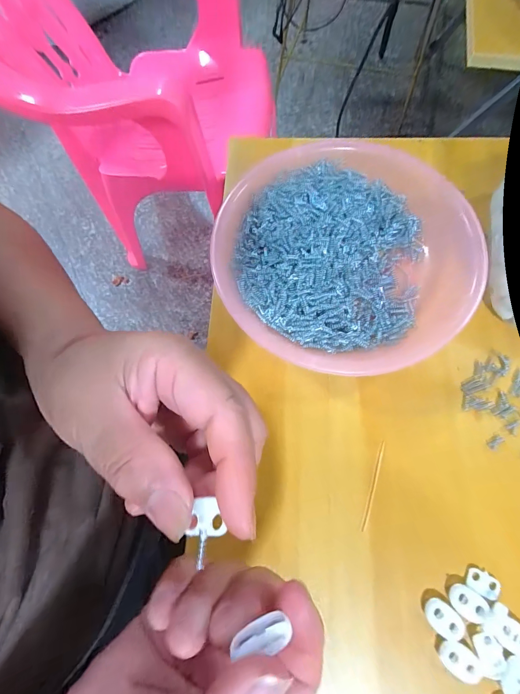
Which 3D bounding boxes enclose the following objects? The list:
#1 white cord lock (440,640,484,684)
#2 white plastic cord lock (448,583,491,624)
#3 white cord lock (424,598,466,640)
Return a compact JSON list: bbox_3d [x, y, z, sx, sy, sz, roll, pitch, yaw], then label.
[{"bbox_3d":[0.113,0.178,0.185,0.023,0.007,0.016,37,78,13],"label":"white cord lock"},{"bbox_3d":[0.123,0.151,0.192,0.022,0.005,0.015,37,77,13],"label":"white plastic cord lock"},{"bbox_3d":[0.108,0.159,0.190,0.015,0.005,0.023,-44,76,-11],"label":"white cord lock"}]

